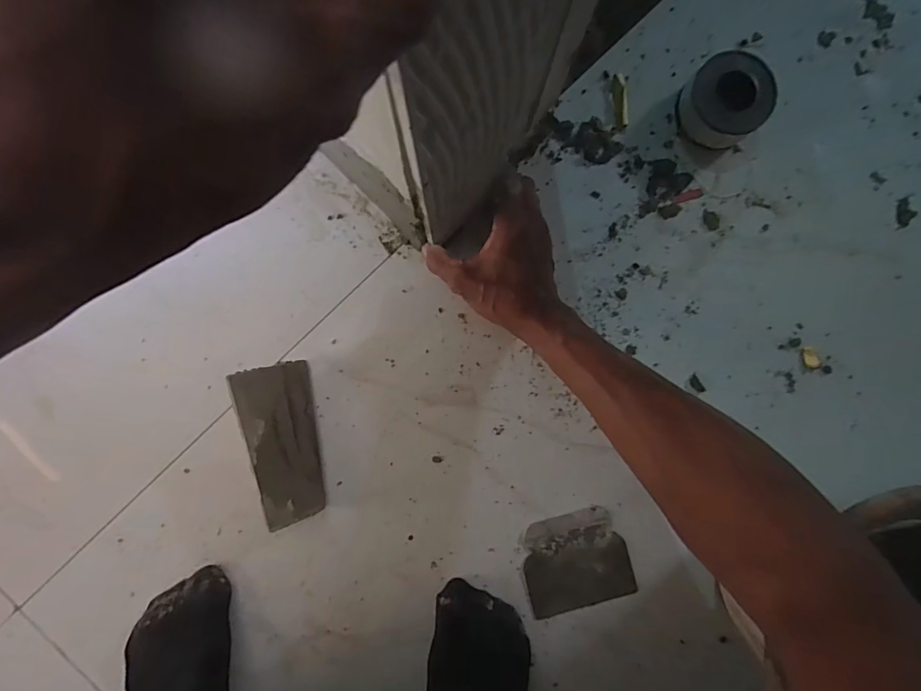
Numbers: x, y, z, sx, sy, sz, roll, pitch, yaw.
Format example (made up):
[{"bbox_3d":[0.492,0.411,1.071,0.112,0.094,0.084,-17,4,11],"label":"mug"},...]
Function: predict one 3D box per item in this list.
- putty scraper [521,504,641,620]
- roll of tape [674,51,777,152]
[{"bbox_3d":[0.121,0.227,0.479,0.110,0.004,0.099,-17,88,-1],"label":"putty scraper"},{"bbox_3d":[0.275,-0.255,0.479,0.084,0.037,0.082,0,87,0],"label":"roll of tape"}]

